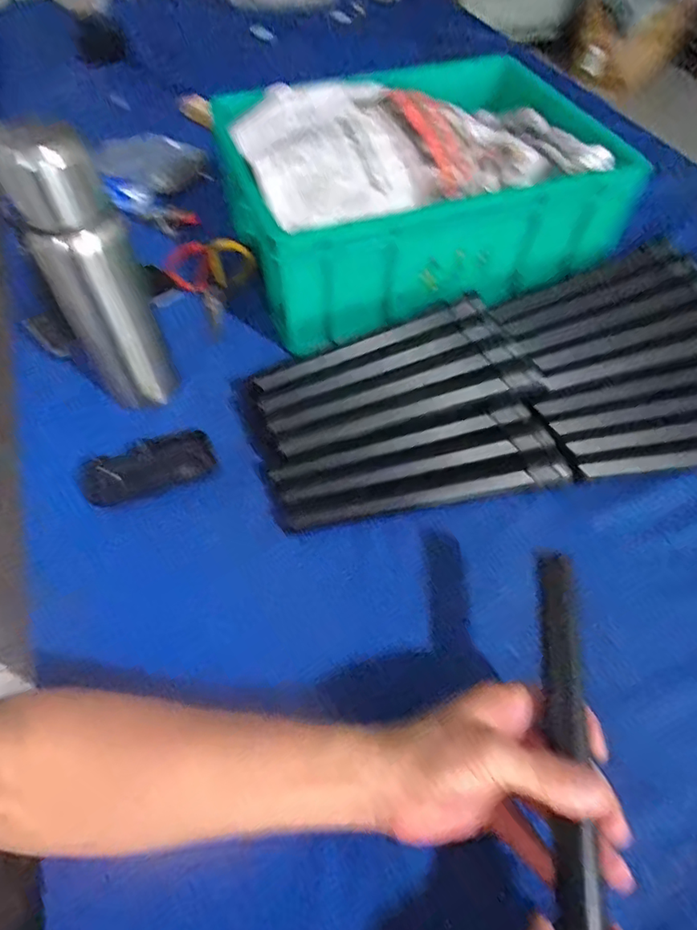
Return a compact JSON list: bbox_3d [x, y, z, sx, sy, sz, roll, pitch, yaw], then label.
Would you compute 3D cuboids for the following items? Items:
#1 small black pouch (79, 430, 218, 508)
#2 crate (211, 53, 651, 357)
[{"bbox_3d":[-0.181,0.001,0.484,0.113,0.014,0.053,-19,55,-11],"label":"small black pouch"},{"bbox_3d":[0.066,-0.323,0.624,0.378,0.159,0.305,-16,57,-11],"label":"crate"}]

